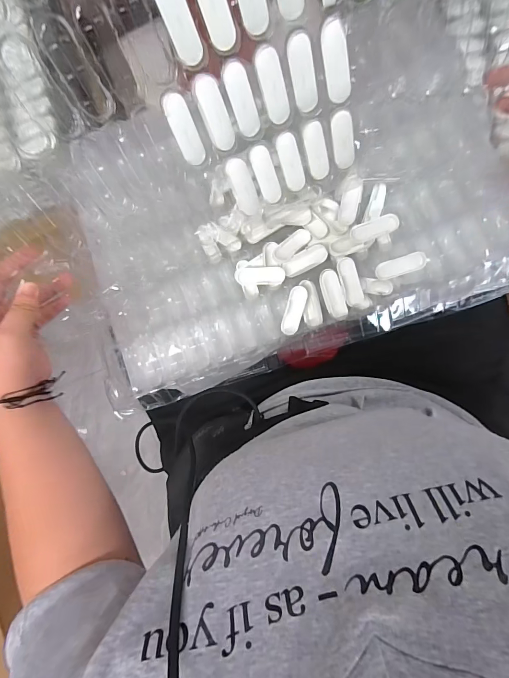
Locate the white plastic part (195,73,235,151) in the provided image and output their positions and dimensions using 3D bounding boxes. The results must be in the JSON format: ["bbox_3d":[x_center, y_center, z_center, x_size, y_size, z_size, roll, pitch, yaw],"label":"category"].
[{"bbox_3d":[-0.037,-0.220,0.341,0.023,0.065,0.004,-18,47,8],"label":"white plastic part"}]

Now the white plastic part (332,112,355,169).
[{"bbox_3d":[0.099,-0.218,0.386,0.022,0.061,0.004,-19,52,8],"label":"white plastic part"}]

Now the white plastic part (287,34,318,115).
[{"bbox_3d":[0.047,-0.254,0.335,0.022,0.063,0.004,-17,50,8],"label":"white plastic part"}]

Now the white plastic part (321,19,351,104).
[{"bbox_3d":[0.078,-0.259,0.328,0.021,0.064,0.007,-21,49,7],"label":"white plastic part"}]

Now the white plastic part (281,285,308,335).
[{"bbox_3d":[0.054,-0.038,0.470,0.022,0.006,0.066,18,94,6],"label":"white plastic part"}]

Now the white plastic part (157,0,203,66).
[{"bbox_3d":[-0.063,-0.262,0.284,0.021,0.065,0.004,-22,53,7],"label":"white plastic part"}]

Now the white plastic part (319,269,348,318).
[{"bbox_3d":[0.105,-0.060,0.462,0.027,0.011,0.064,-15,90,8],"label":"white plastic part"}]

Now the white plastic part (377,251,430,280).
[{"bbox_3d":[0.198,-0.099,0.469,0.069,0.011,0.024,-18,90,8],"label":"white plastic part"}]

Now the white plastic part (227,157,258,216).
[{"bbox_3d":[-0.012,-0.170,0.392,0.023,0.010,0.063,-20,131,7],"label":"white plastic part"}]

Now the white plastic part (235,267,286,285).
[{"bbox_3d":[0.008,-0.089,0.488,0.069,0.009,0.023,-1,92,7],"label":"white plastic part"}]

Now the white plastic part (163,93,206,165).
[{"bbox_3d":[-0.067,-0.204,0.341,0.023,0.064,0.004,-29,49,-2],"label":"white plastic part"}]

